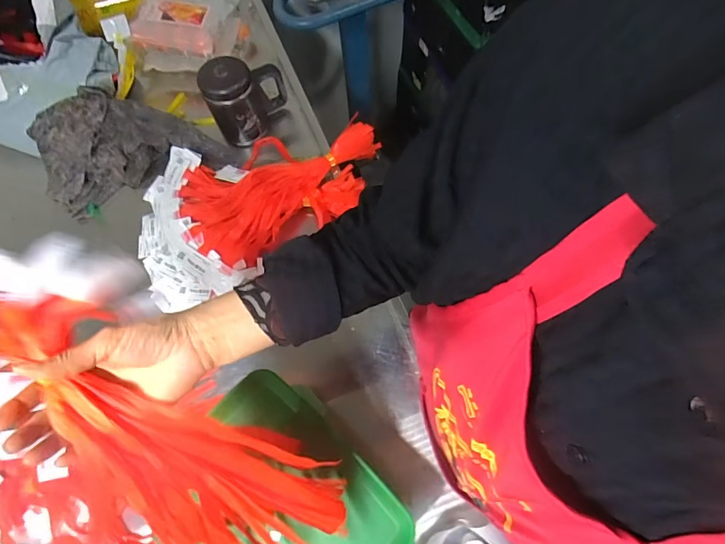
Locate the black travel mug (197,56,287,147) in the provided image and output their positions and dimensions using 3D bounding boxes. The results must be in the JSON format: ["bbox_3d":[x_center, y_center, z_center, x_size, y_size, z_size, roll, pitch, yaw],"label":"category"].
[{"bbox_3d":[-0.218,-0.326,0.816,0.146,0.160,0.085,-17,68,-4],"label":"black travel mug"}]

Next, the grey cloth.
[{"bbox_3d":[-0.448,-0.253,0.828,0.346,0.072,0.230,-20,97,-6],"label":"grey cloth"}]

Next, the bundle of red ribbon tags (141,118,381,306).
[{"bbox_3d":[-0.210,-0.158,0.789,0.490,0.069,0.285,-35,71,-11],"label":"bundle of red ribbon tags"}]

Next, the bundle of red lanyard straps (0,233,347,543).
[{"bbox_3d":[-0.187,0.148,0.380,0.171,0.071,0.398,-48,111,-19],"label":"bundle of red lanyard straps"}]

